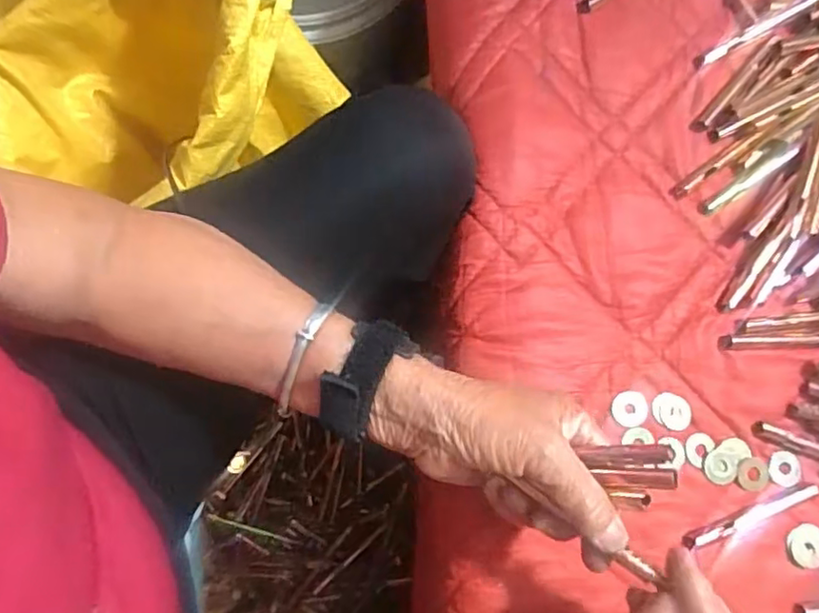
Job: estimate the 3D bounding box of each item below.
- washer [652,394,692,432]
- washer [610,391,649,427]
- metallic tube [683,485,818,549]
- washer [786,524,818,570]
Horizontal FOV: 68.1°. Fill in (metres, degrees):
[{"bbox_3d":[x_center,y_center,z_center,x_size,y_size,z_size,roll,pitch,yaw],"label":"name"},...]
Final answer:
[{"bbox_3d":[0.172,0.069,0.397,0.027,0.004,0.022,25,80,1],"label":"washer"},{"bbox_3d":[0.143,0.066,0.391,0.023,0.004,0.023,1,80,-3],"label":"washer"},{"bbox_3d":[0.216,0.133,0.381,0.094,0.010,0.010,-19,82,-6],"label":"metallic tube"},{"bbox_3d":[0.256,0.154,0.389,0.024,0.004,0.027,27,80,1],"label":"washer"}]

